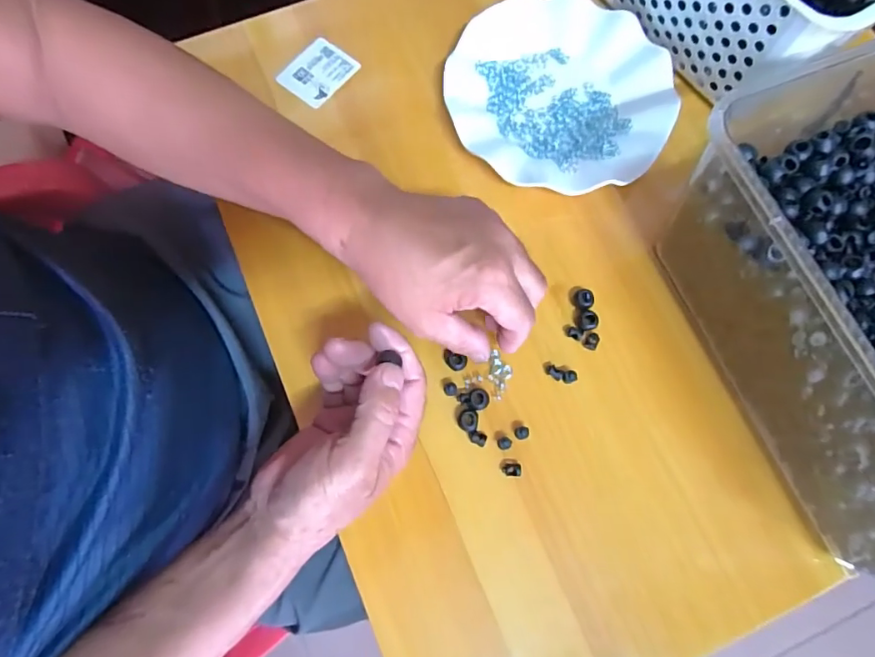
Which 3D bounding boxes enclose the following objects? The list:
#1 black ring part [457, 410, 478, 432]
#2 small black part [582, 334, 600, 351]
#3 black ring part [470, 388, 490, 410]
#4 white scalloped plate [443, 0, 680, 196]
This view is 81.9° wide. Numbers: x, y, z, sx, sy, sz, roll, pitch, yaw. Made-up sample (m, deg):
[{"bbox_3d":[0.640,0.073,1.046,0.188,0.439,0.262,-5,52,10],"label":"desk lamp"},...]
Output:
[{"bbox_3d":[0.021,0.065,0.355,0.014,0.010,0.015,0,74,-1],"label":"black ring part"},{"bbox_3d":[0.114,0.009,0.372,0.010,0.004,0.012,27,75,6],"label":"small black part"},{"bbox_3d":[0.031,0.050,0.358,0.014,0.007,0.014,0,74,-1],"label":"black ring part"},{"bbox_3d":[0.102,-0.195,0.420,0.179,0.019,0.183,0,74,-1],"label":"white scalloped plate"}]

